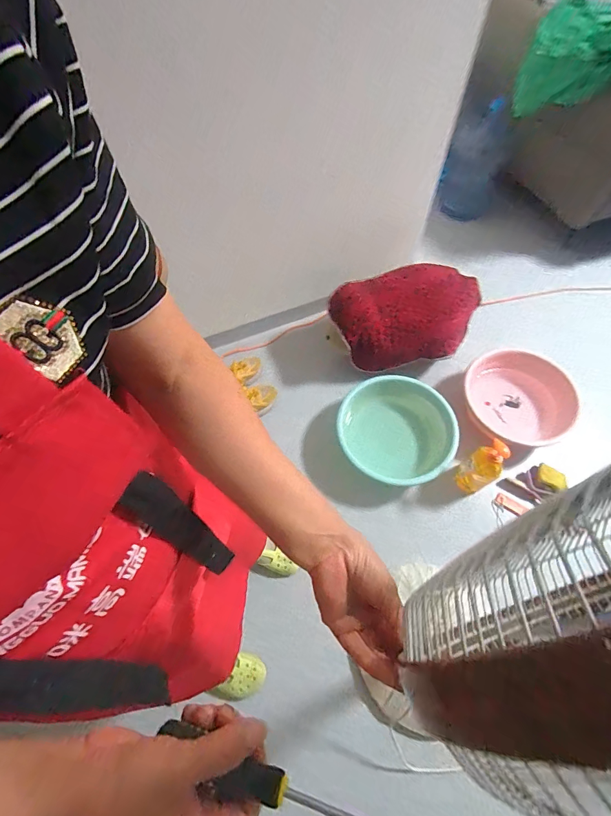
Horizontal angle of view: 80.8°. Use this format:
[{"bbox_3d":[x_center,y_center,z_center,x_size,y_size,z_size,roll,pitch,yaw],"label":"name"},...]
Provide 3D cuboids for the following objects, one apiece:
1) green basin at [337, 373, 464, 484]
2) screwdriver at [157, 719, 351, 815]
[{"bbox_3d":[0.309,0.077,1.215,0.371,0.152,0.385,-1,63,2],"label":"green basin"},{"bbox_3d":[-0.026,0.238,0.224,0.156,0.015,0.020,9,64,15],"label":"screwdriver"}]

